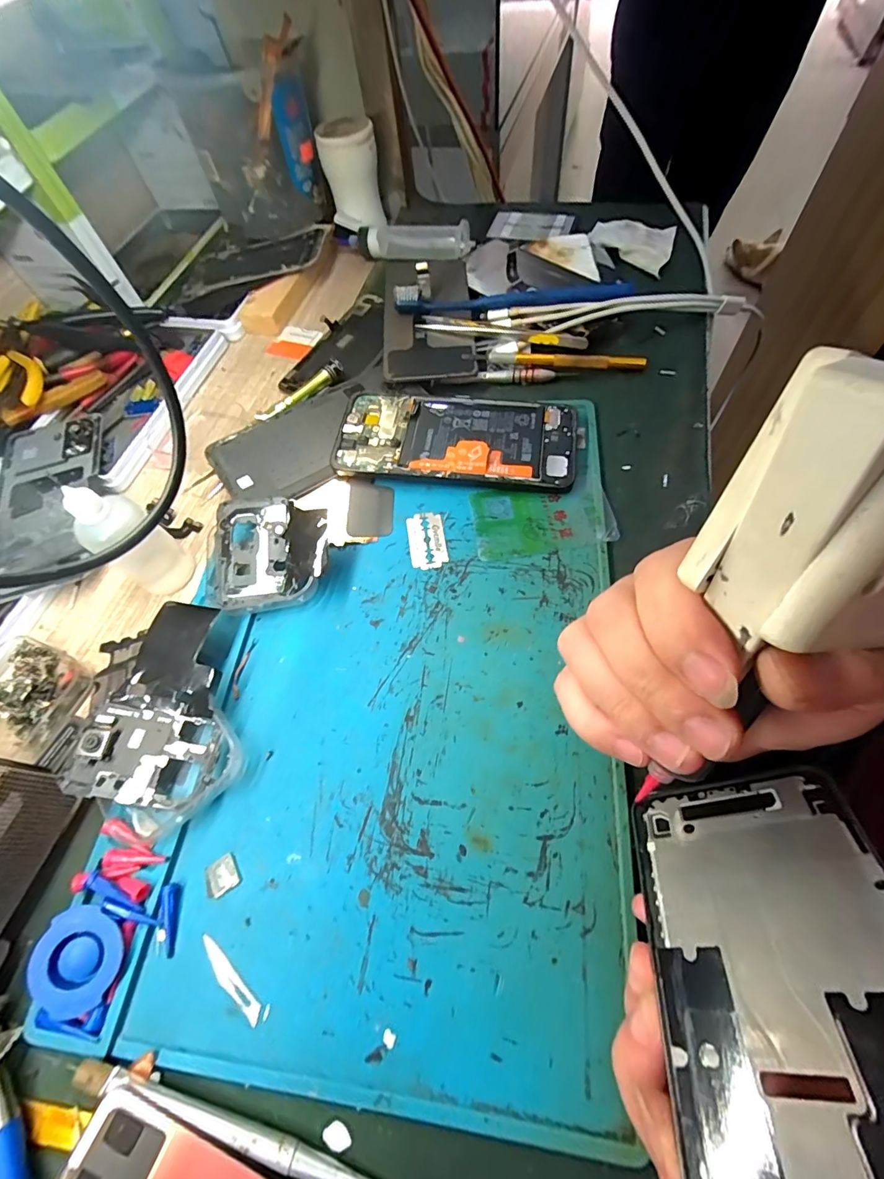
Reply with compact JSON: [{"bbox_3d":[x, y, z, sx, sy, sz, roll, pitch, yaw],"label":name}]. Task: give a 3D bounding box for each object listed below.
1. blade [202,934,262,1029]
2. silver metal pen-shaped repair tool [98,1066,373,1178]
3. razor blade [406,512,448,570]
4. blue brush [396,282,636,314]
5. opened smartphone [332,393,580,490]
[{"bbox_3d":[-0.090,0.164,0.193,0.039,0.004,0.006,35,61,21],"label":"blade"},{"bbox_3d":[-0.071,0.200,0.167,0.113,0.009,0.006,12,64,12],"label":"silver metal pen-shaped repair tool"},{"bbox_3d":[-0.009,-0.032,0.288,0.023,0.004,0.042,-9,62,1],"label":"razor blade"},{"bbox_3d":[0.055,-0.233,0.367,0.185,0.021,0.014,3,62,7],"label":"blue brush"},{"bbox_3d":[0.010,-0.106,0.313,0.159,0.016,0.074,6,63,9],"label":"opened smartphone"}]

